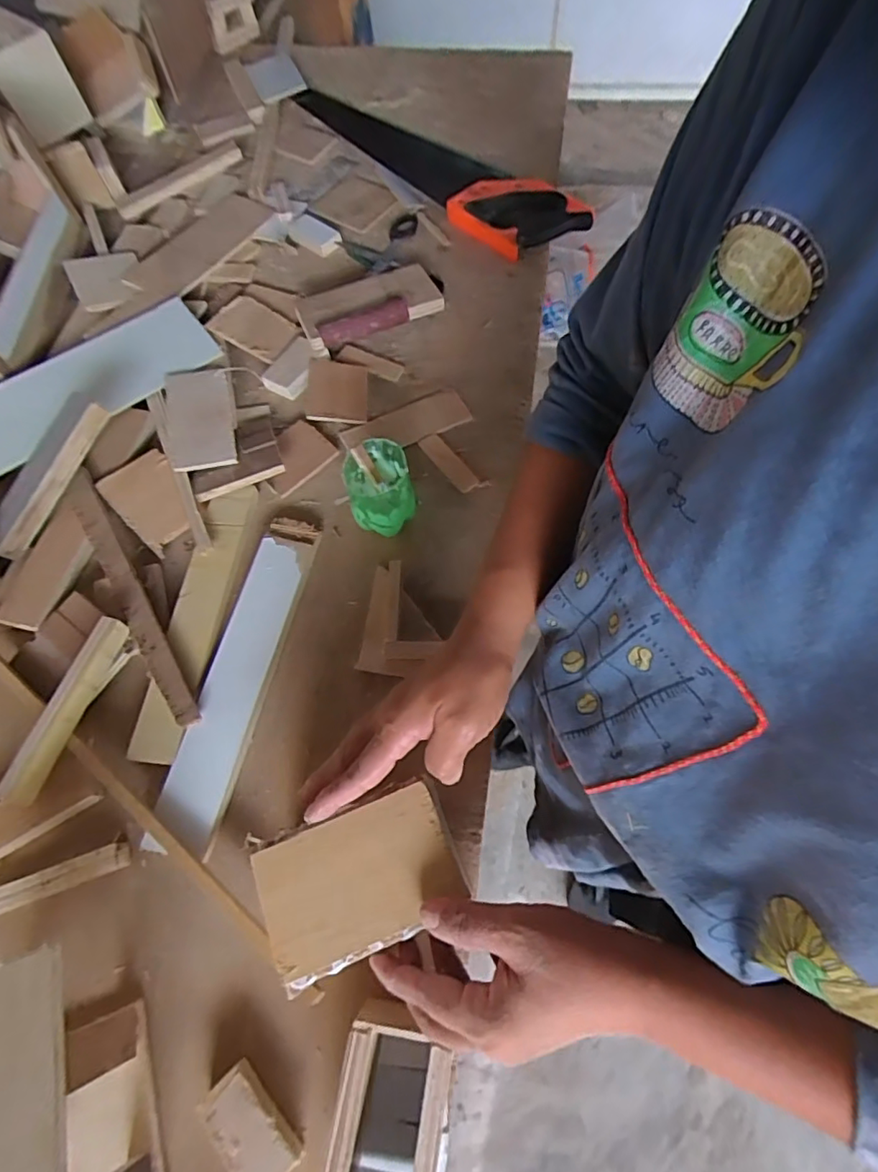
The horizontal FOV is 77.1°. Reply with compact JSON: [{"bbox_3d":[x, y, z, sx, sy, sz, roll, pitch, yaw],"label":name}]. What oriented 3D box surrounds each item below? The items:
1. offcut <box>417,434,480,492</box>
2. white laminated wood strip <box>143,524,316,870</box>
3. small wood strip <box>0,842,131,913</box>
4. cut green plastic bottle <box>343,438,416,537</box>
[{"bbox_3d":[0.009,-0.122,0.542,0.021,0.006,0.075,-33,66,-11],"label":"offcut"},{"bbox_3d":[-0.161,0.064,0.447,0.052,0.018,0.273,10,66,9],"label":"white laminated wood strip"},{"bbox_3d":[-0.273,0.208,0.392,0.099,0.009,0.019,-20,65,-5],"label":"small wood strip"},{"bbox_3d":[-0.053,-0.082,0.486,0.053,0.073,0.059,-16,64,-3],"label":"cut green plastic bottle"}]

